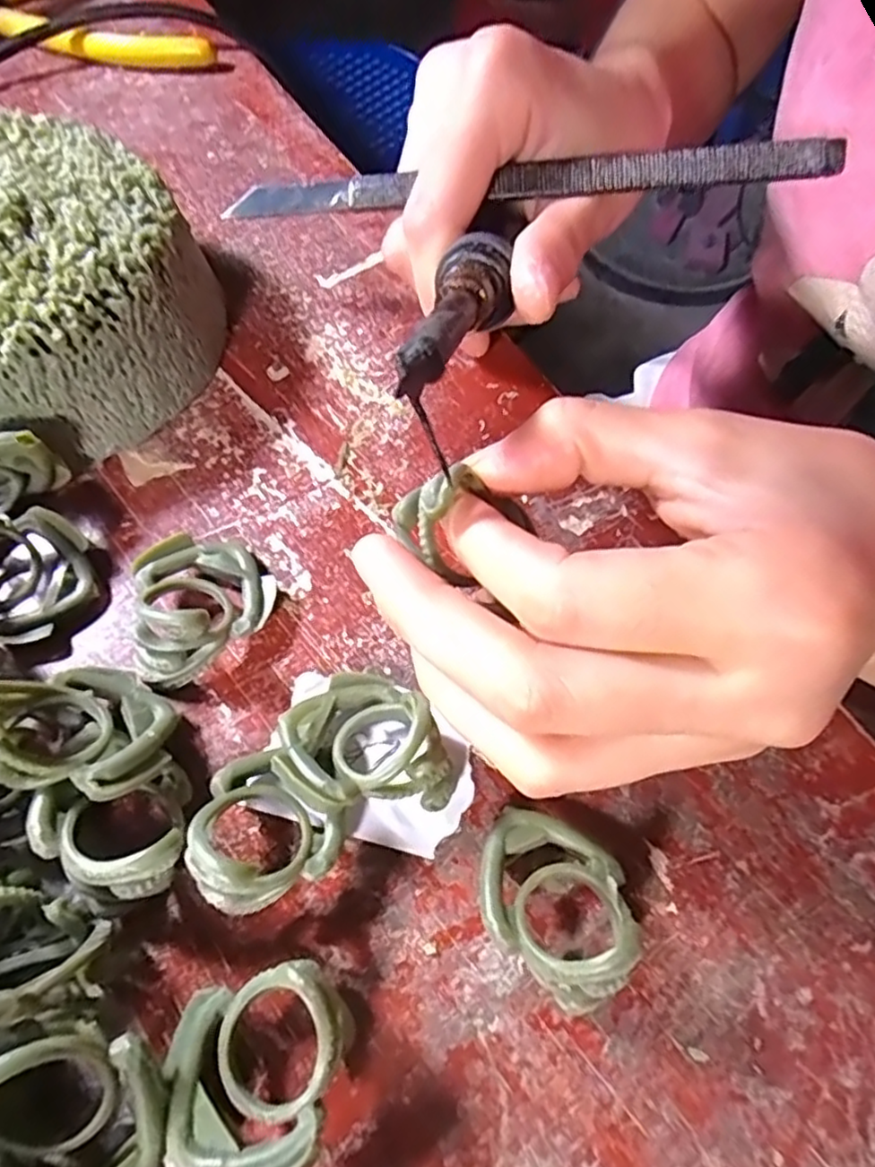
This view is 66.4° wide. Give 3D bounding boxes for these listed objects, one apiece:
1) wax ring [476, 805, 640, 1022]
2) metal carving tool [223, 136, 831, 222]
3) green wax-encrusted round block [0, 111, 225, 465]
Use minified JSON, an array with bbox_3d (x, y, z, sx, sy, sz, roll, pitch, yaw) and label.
[{"bbox_3d":[0.023,0.062,0.135,0.033,0.025,0.029,41,68,17],"label":"wax ring"},{"bbox_3d":[0.020,-0.110,0.184,0.164,0.007,0.007,2,62,11],"label":"metal carving tool"},{"bbox_3d":[-0.121,-0.082,0.190,0.099,0.044,0.095,-41,72,-19],"label":"green wax-encrusted round block"}]

